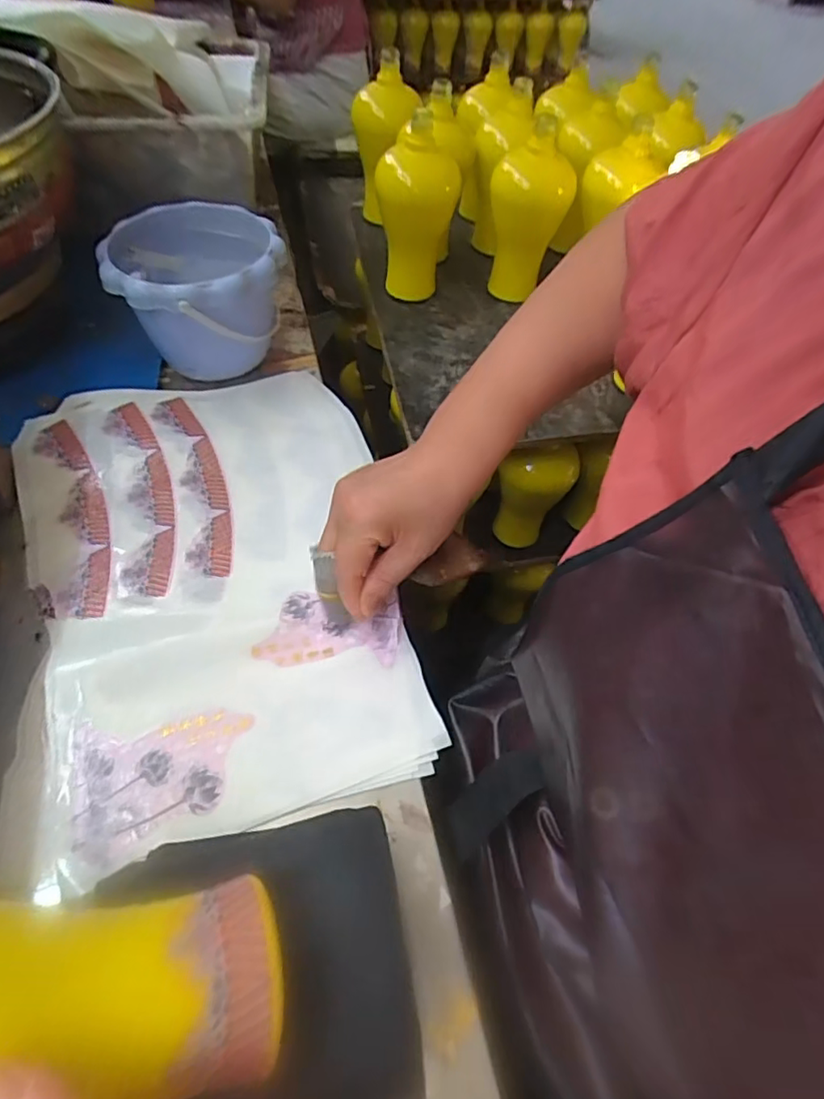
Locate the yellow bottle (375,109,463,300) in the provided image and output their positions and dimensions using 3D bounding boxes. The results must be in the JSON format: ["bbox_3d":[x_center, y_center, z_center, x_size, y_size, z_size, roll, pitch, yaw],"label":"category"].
[{"bbox_3d":[0.005,-0.444,0.784,0.106,0.201,0.102,6,54,2],"label":"yellow bottle"}]

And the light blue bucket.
[{"bbox_3d":[-0.201,-0.236,0.565,0.146,0.119,0.150,1,54,-2],"label":"light blue bucket"}]

